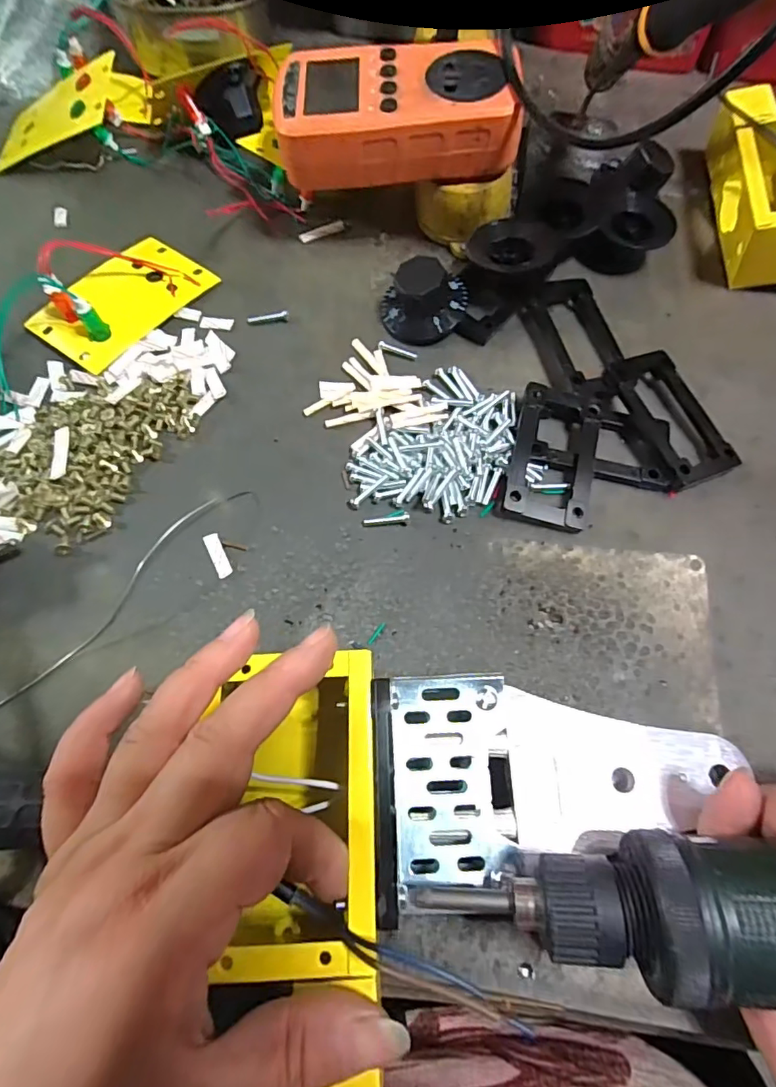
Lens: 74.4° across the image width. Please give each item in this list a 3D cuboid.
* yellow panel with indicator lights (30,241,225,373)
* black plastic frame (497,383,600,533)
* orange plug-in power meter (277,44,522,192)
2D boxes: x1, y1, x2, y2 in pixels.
[{"bbox_3d":[-0.152,-0.146,0.284,0.058,0.035,0.094,33,71,11],"label":"yellow panel with indicator lights"},{"bbox_3d":[0.084,-0.045,0.259,0.041,0.011,0.076,15,69,4],"label":"black plastic frame"},{"bbox_3d":[0.002,-0.232,0.278,0.131,0.038,0.067,-2,70,-2],"label":"orange plug-in power meter"}]

